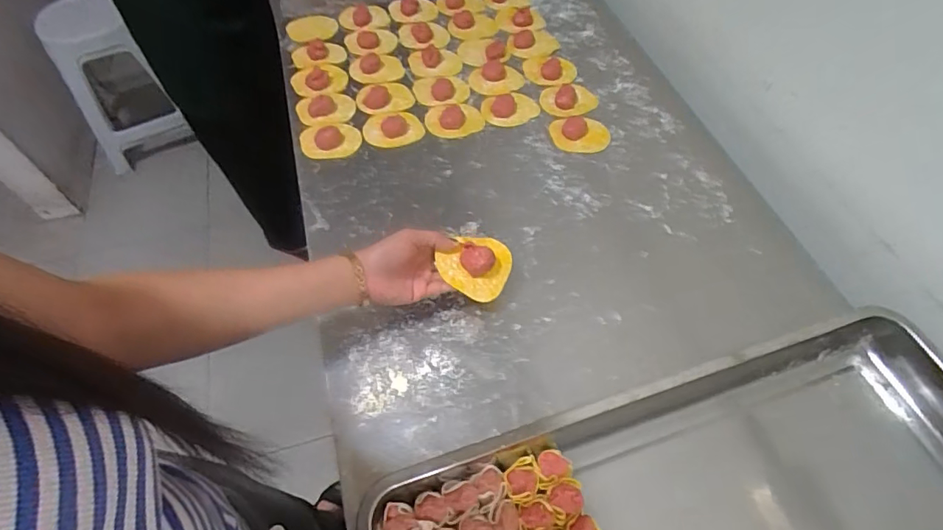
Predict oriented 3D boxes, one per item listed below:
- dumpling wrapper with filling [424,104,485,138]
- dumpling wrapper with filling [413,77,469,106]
[{"bbox_3d":[-0.027,-0.230,0.773,0.088,0.021,0.068,-5,57,-2],"label":"dumpling wrapper with filling"},{"bbox_3d":[-0.049,-0.284,0.816,0.089,0.012,0.060,2,57,3],"label":"dumpling wrapper with filling"}]

